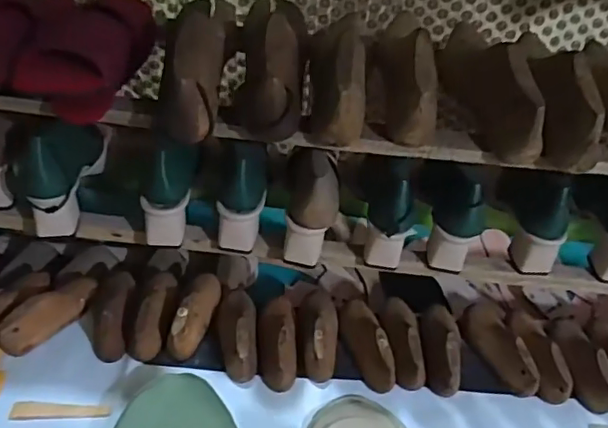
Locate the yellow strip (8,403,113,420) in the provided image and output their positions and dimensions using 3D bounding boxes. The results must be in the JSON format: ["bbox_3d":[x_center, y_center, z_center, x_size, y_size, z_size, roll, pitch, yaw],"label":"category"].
[{"bbox_3d":[-0.286,0.232,0.654,0.111,0.005,0.023,2,44,-5],"label":"yellow strip"}]

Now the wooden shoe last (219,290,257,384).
[{"bbox_3d":[-0.086,0.144,0.724,0.048,0.056,0.144,0,44,-6],"label":"wooden shoe last"}]

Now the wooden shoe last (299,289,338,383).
[{"bbox_3d":[0.021,0.149,0.733,0.049,0.059,0.136,3,44,-4],"label":"wooden shoe last"}]

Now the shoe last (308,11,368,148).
[{"bbox_3d":[0.036,-0.155,0.605,0.066,0.078,0.197,6,44,-1],"label":"shoe last"}]

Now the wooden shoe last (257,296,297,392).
[{"bbox_3d":[-0.035,0.157,0.724,0.051,0.052,0.139,1,44,-6],"label":"wooden shoe last"}]

